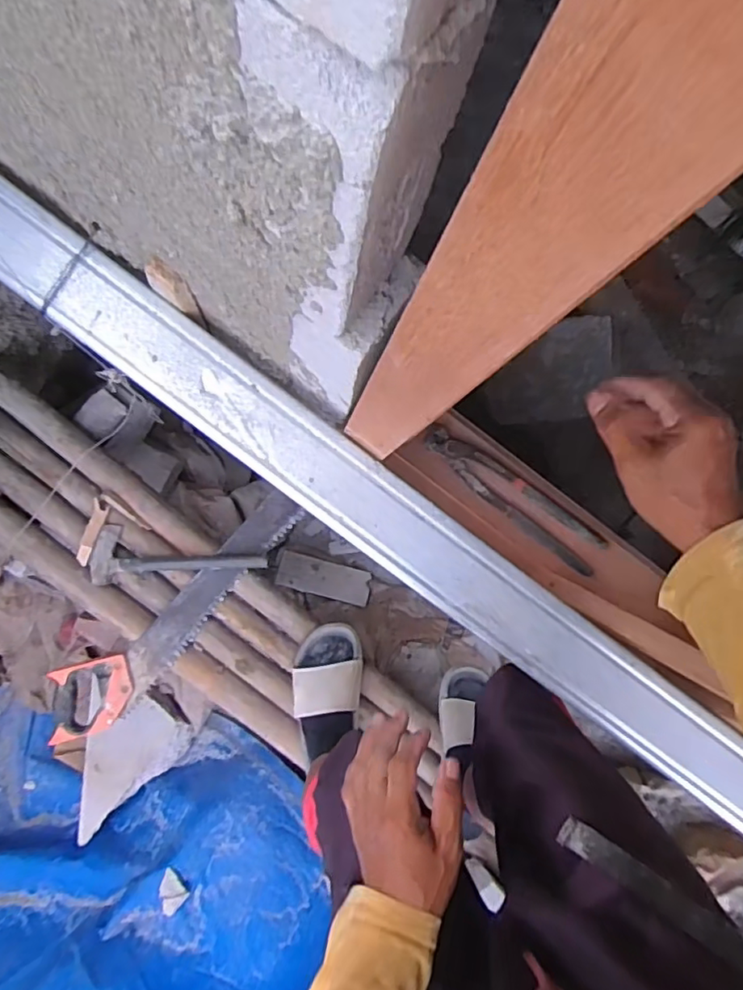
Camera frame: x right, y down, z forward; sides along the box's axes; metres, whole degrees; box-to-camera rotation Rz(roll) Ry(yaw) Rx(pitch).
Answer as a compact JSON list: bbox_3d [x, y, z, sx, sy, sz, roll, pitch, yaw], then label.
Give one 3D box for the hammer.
[{"bbox_3d":[-0.309,0.086,0.935,0.270,0.024,0.089,-6,87,-7],"label":"hammer"}]

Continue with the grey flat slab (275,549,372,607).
[{"bbox_3d":[-0.101,0.178,1.247,0.196,0.025,0.074,16,85,-5],"label":"grey flat slab"}]

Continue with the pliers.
[{"bbox_3d":[0.148,0.004,0.604,0.220,0.021,0.048,34,84,-3],"label":"pliers"}]

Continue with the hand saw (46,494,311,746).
[{"bbox_3d":[-0.313,0.203,0.937,0.523,0.046,0.116,-40,92,-7],"label":"hand saw"}]

